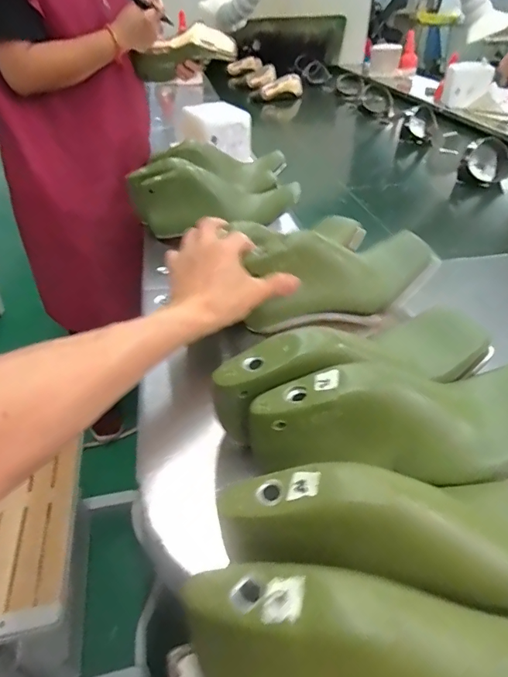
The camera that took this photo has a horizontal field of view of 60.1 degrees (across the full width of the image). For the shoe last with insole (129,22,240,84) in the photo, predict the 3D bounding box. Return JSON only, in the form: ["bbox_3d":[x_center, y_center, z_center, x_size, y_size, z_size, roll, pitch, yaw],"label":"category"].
[{"bbox_3d":[-0.153,-0.647,0.993,0.211,0.085,0.097,-7,36,20],"label":"shoe last with insole"}]

